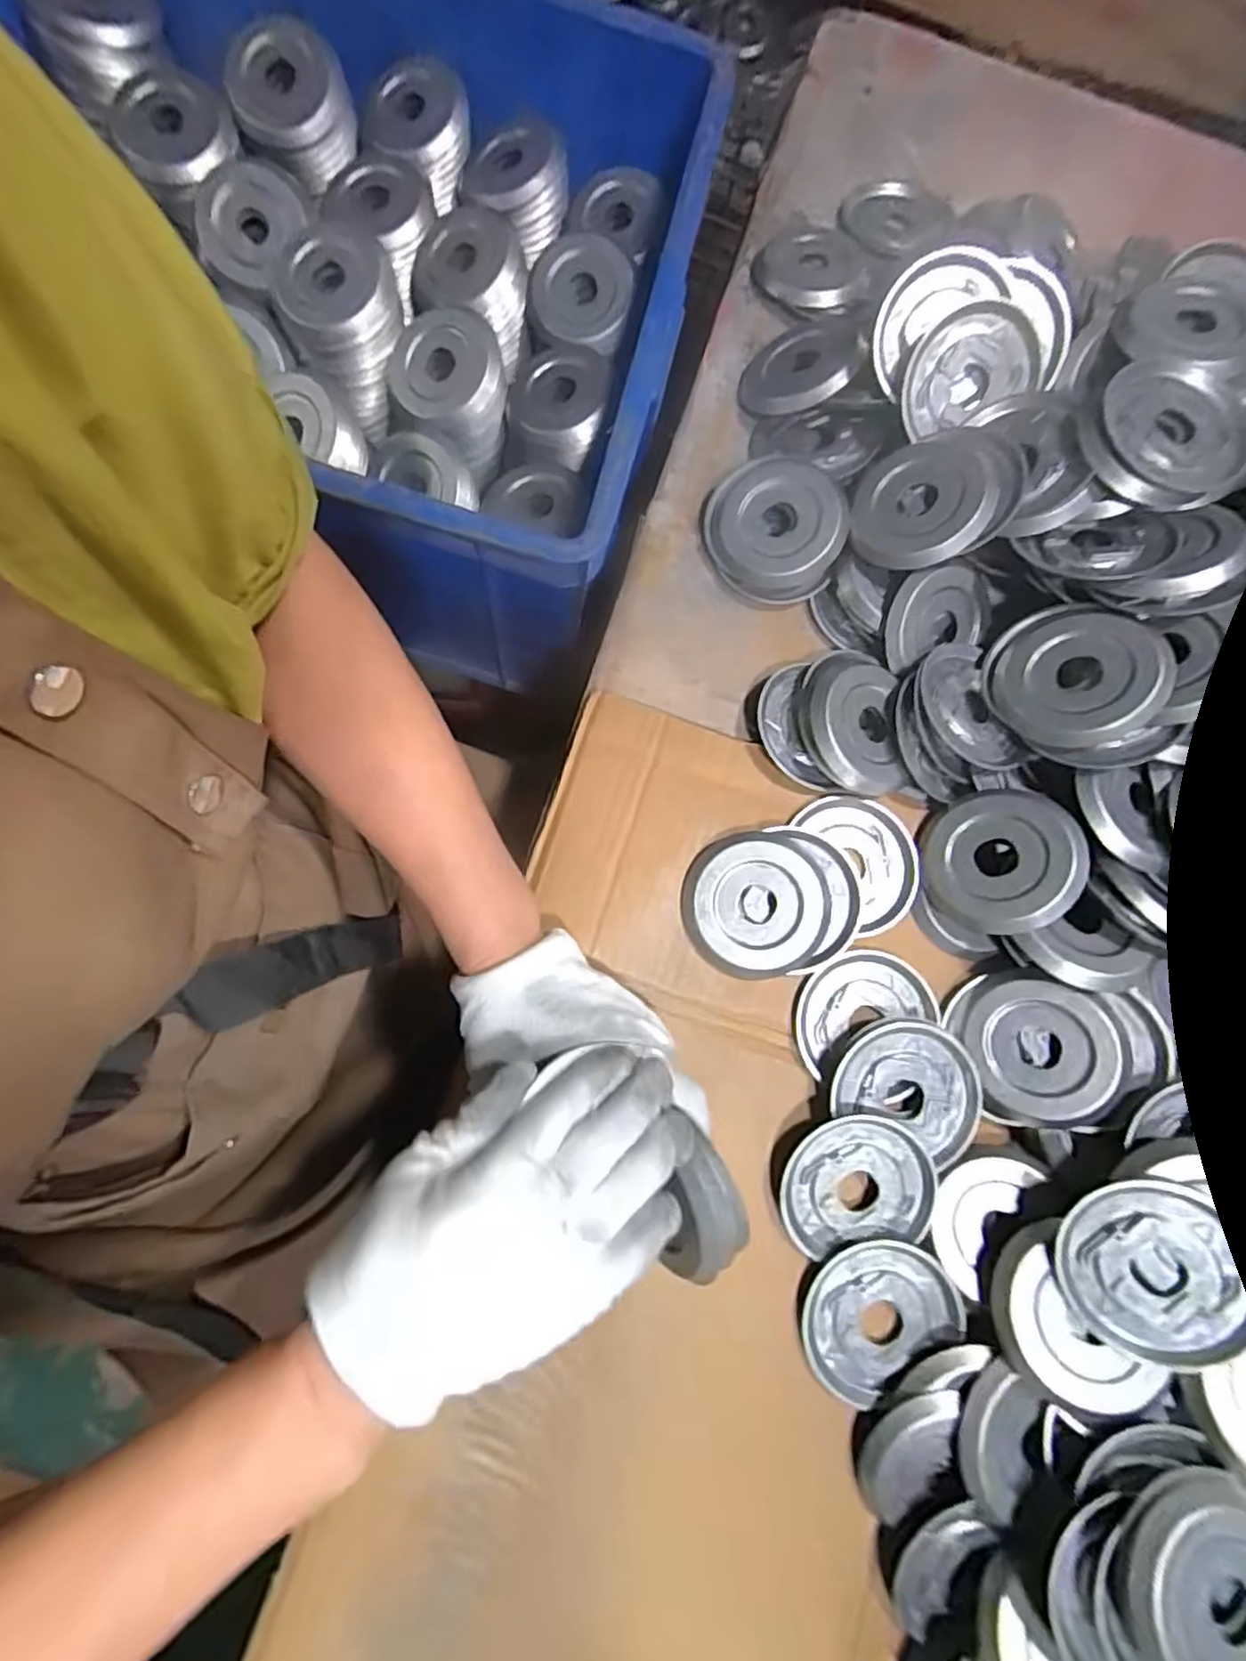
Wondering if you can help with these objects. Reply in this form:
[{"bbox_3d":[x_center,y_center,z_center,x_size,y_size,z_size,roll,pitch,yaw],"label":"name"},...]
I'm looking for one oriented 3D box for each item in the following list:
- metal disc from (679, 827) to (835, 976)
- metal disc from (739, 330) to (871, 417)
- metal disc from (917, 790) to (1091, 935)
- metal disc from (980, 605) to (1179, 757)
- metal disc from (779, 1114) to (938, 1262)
[{"bbox_3d":[0.078,0.043,0.390,0.084,0.017,0.079,0,79,-1],"label":"metal disc"},{"bbox_3d":[0.121,-0.318,0.456,0.083,0.015,0.073,-23,56,13],"label":"metal disc"},{"bbox_3d":[0.218,0.018,0.384,0.083,0.011,0.081,-8,73,28],"label":"metal disc"},{"bbox_3d":[0.266,-0.091,0.391,0.083,0.010,0.095,-52,47,10],"label":"metal disc"},{"bbox_3d":[0.129,0.194,0.367,0.084,0.012,0.072,-11,92,-2],"label":"metal disc"}]

